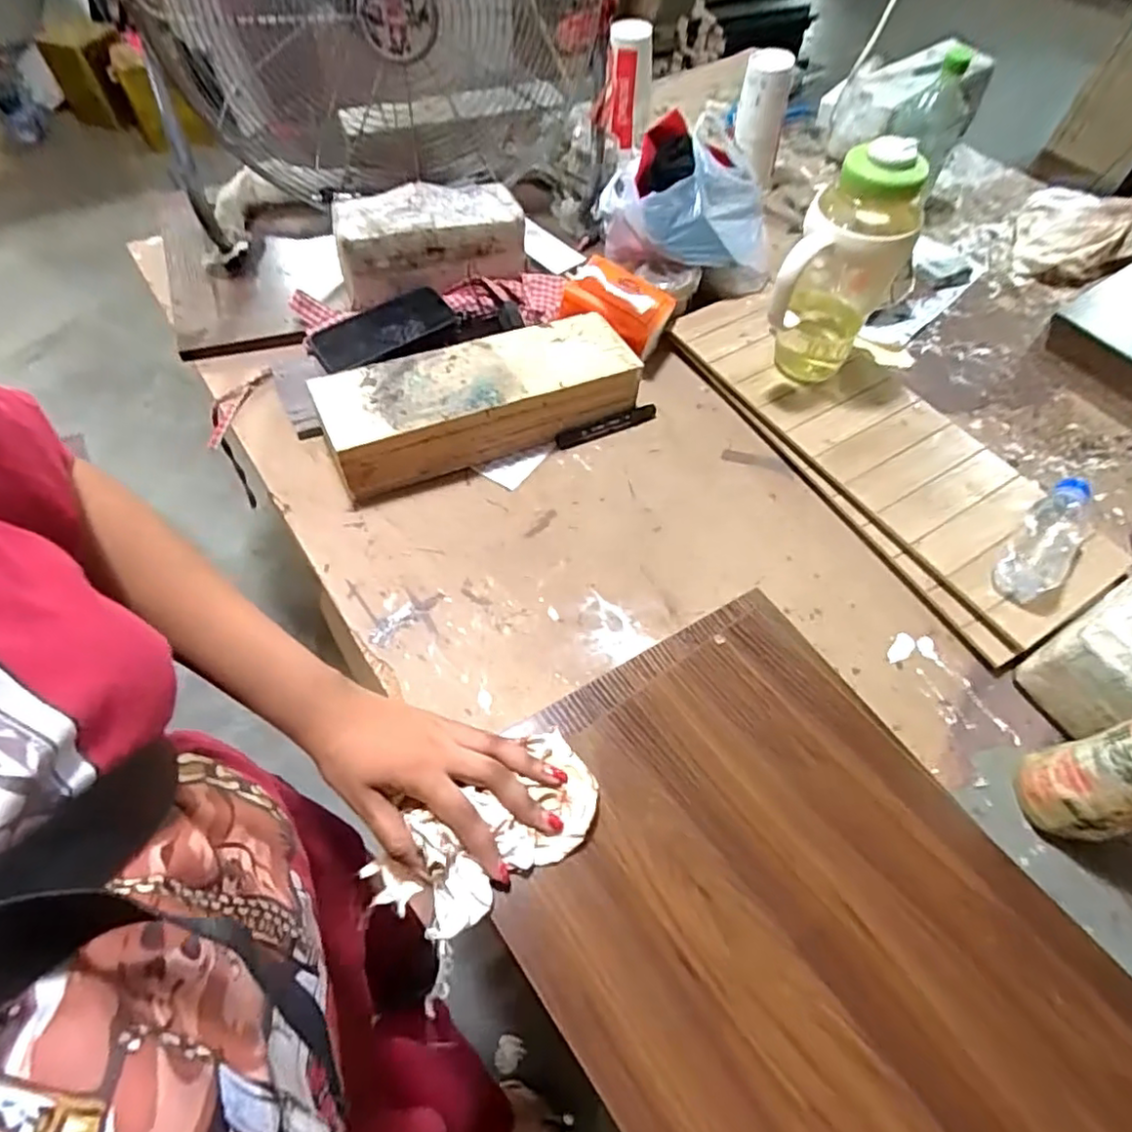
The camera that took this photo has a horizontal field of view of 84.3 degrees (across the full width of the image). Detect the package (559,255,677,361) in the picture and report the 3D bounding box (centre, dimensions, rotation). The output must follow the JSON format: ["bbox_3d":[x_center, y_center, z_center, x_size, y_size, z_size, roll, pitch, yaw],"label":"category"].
[{"bbox_3d":[0.060,-0.316,0.750,0.122,0.042,0.108,25,56,14],"label":"package"}]

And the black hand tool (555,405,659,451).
[{"bbox_3d":[0.048,-0.161,0.718,0.124,0.019,0.015,-21,58,-18],"label":"black hand tool"}]

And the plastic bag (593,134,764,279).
[{"bbox_3d":[0.152,-0.445,0.800,0.209,0.123,0.161,8,54,2],"label":"plastic bag"}]

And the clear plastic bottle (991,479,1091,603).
[{"bbox_3d":[0.460,-0.025,0.601,0.051,0.045,0.155,38,62,21],"label":"clear plastic bottle"}]

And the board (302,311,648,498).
[{"bbox_3d":[-0.089,-0.183,0.680,0.335,0.068,0.114,-20,59,-18],"label":"board"}]

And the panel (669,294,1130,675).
[{"bbox_3d":[0.345,-0.147,0.706,0.200,0.042,0.524,-24,59,-20],"label":"panel"}]

